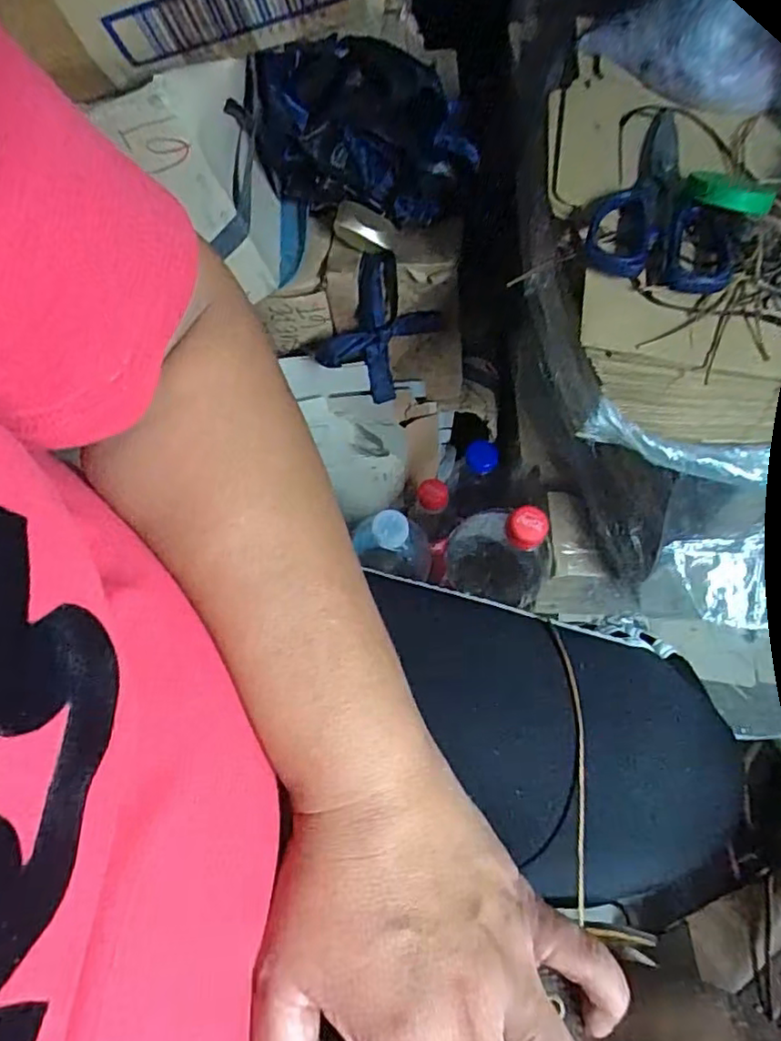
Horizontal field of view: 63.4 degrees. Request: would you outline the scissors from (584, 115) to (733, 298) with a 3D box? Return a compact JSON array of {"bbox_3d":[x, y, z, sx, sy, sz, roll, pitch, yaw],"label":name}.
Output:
[{"bbox_3d":[0.178,-0.204,0.396,0.085,0.015,0.160,19,63,9],"label":"scissors"}]

